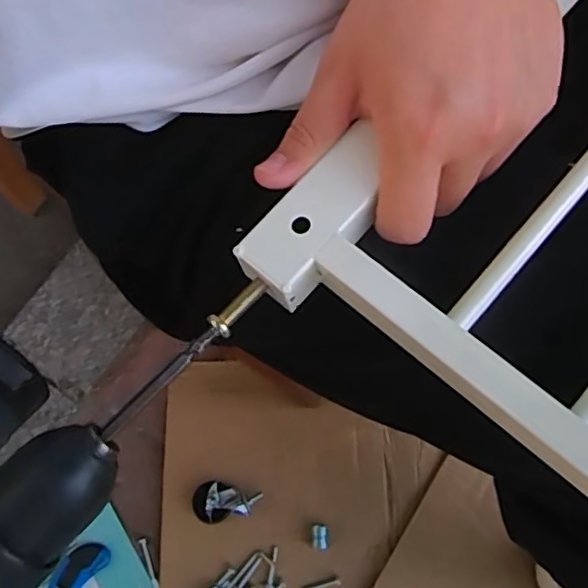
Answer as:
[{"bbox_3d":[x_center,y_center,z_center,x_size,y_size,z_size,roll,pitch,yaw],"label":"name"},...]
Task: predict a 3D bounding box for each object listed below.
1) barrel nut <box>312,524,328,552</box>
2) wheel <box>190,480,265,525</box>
[{"bbox_3d":[0.030,0.281,0.687,0.018,0.010,0.029,-1,72,-1],"label":"barrel nut"},{"bbox_3d":[-0.078,0.242,0.685,0.073,0.032,0.043,9,72,2],"label":"wheel"}]

